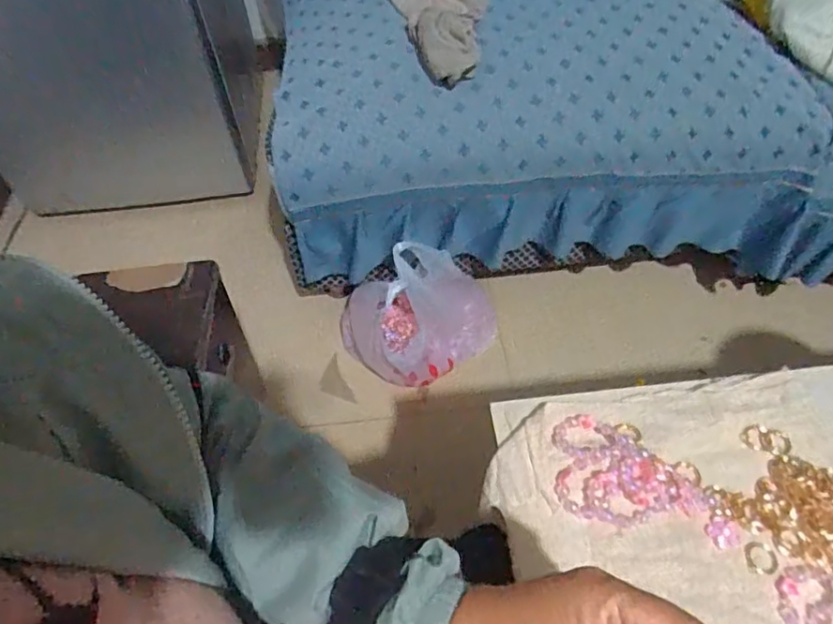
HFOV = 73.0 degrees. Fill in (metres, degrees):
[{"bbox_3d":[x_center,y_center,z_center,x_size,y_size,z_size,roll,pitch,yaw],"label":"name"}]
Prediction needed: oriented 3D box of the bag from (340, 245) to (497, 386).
[{"bbox_3d":[0.007,-0.026,1.066,0.275,0.264,0.225,-29,58,-19],"label":"bag"}]

